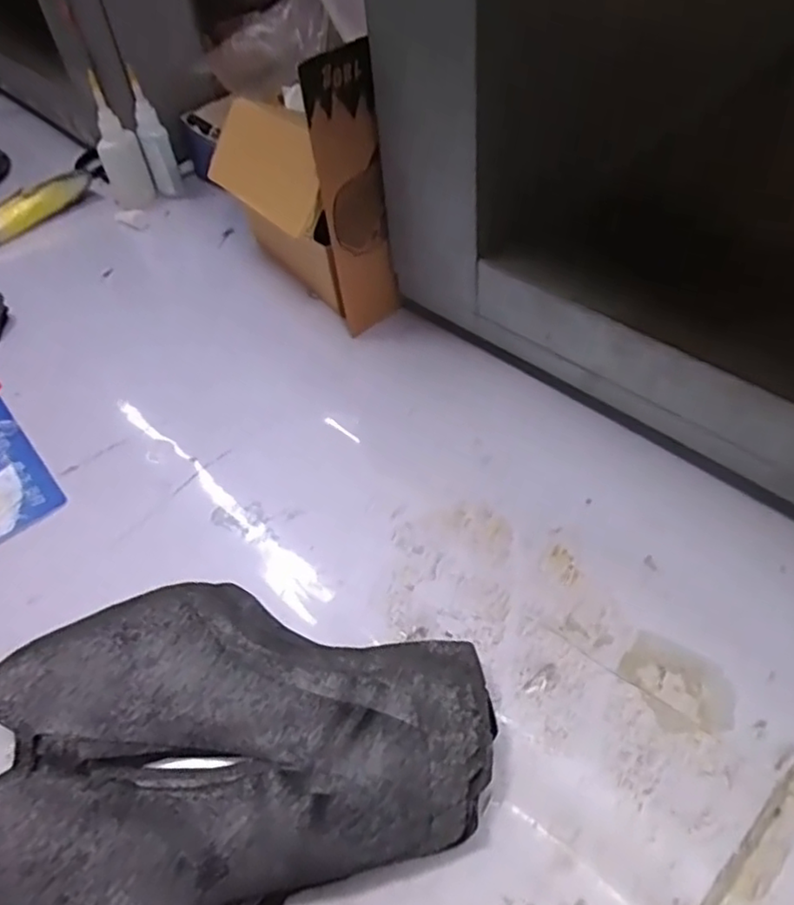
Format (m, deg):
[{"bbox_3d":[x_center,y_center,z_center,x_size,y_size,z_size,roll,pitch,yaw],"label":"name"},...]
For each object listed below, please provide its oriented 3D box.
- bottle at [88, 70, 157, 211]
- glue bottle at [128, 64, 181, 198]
[{"bbox_3d":[-0.304,-0.332,0.737,0.047,0.130,0.033,-23,50,-14],"label":"bottle"},{"bbox_3d":[-0.271,-0.352,0.750,0.029,0.118,0.037,-19,50,-10],"label":"glue bottle"}]

